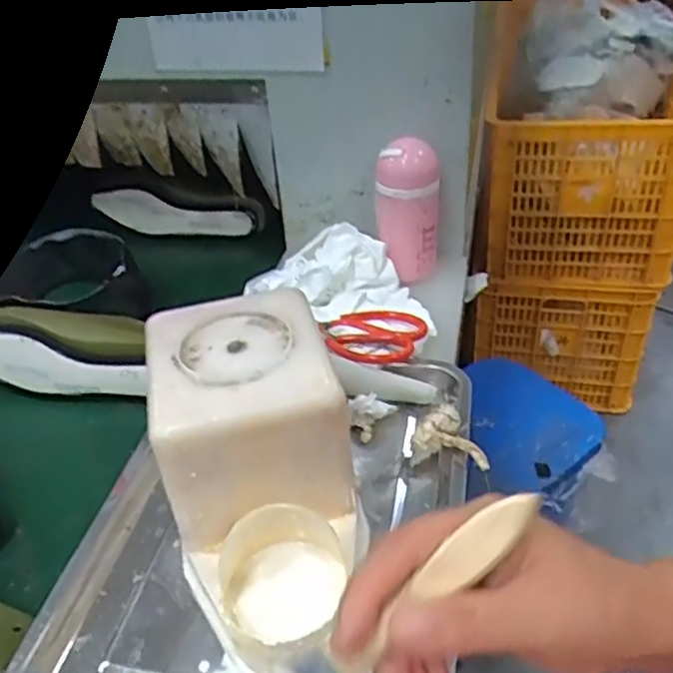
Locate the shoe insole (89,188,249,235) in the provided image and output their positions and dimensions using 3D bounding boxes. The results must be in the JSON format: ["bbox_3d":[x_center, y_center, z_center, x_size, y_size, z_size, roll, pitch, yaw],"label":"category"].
[{"bbox_3d":[-0.266,-0.194,1.075,0.266,0.073,0.019,8,40,15],"label":"shoe insole"}]

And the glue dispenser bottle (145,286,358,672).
[{"bbox_3d":[-0.056,0.083,0.479,0.122,0.121,0.234,-11,39,-8],"label":"glue dispenser bottle"}]

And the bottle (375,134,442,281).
[{"bbox_3d":[0.084,-0.145,0.798,0.073,0.165,0.062,1,39,7],"label":"bottle"}]

